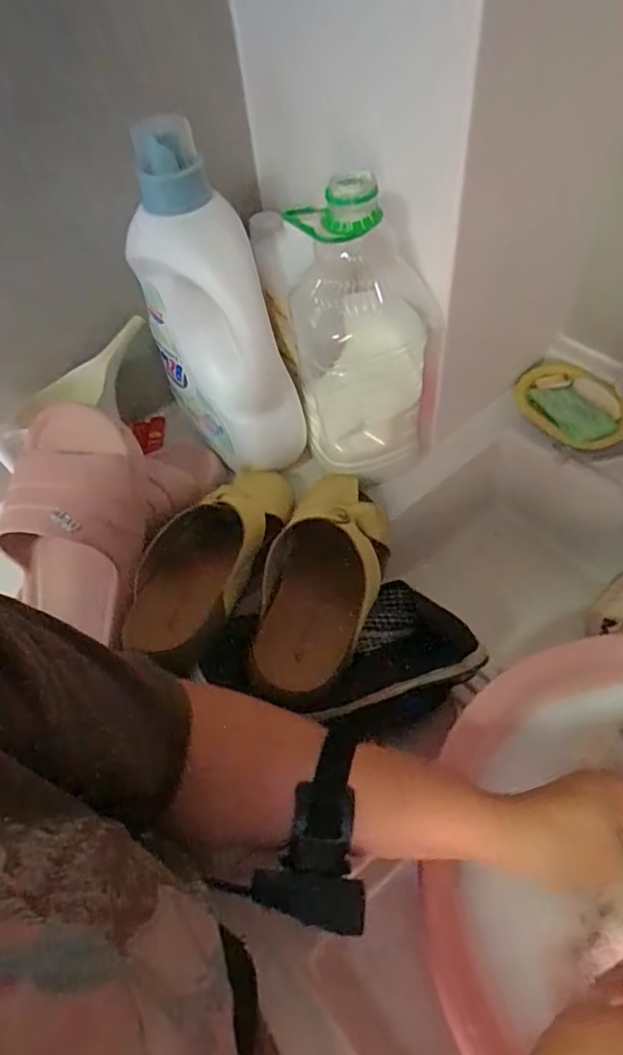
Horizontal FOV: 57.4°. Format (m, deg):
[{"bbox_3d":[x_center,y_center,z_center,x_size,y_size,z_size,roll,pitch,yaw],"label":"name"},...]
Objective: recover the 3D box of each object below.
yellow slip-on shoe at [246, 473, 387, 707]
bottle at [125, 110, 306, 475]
[{"bbox_3d":[0.013,0.043,0.506,0.092,0.059,0.239,9,55,12],"label":"yellow slip-on shoe"},{"bbox_3d":[-0.094,-0.197,0.548,0.100,0.309,0.117,-26,33,-13],"label":"bottle"}]

